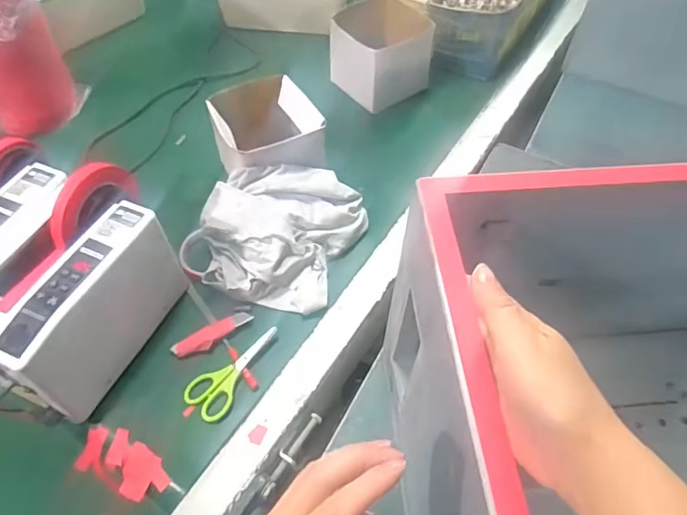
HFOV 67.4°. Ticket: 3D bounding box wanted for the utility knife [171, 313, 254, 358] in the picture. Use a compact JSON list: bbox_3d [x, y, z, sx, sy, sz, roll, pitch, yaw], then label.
[{"bbox_3d":[-0.163,0.095,0.641,0.101,0.010,0.029,-28,60,-17],"label":"utility knife"}]

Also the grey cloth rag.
[{"bbox_3d":[-0.092,-0.043,0.687,0.212,0.075,0.194,11,57,8],"label":"grey cloth rag"}]

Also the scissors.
[{"bbox_3d":[-0.126,0.131,0.612,0.056,0.004,0.130,35,63,21],"label":"scissors"}]

